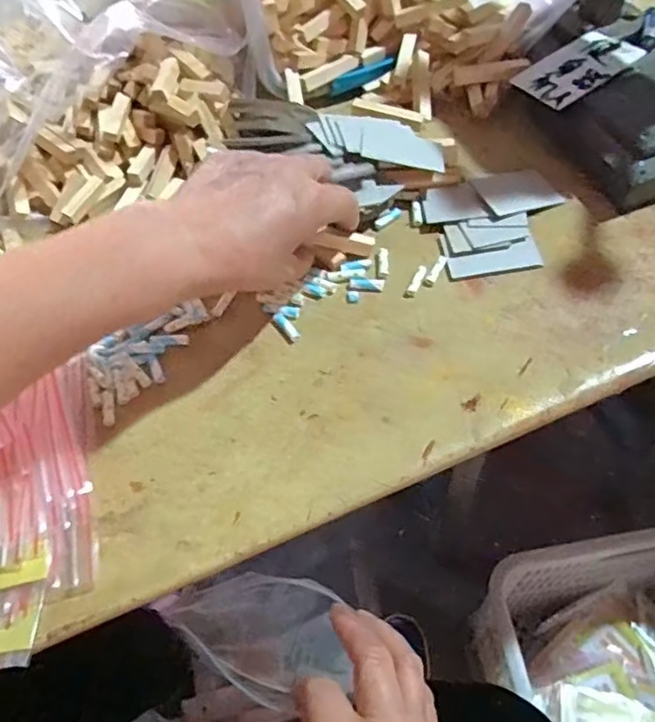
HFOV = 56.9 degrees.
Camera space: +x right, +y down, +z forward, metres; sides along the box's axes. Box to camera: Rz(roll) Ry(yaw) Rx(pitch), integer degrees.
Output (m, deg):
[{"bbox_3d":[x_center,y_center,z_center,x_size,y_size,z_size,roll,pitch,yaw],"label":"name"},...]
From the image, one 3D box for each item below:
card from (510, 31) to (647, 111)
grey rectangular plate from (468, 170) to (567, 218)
[{"bbox_3d":[0.193,-0.225,0.465,0.083,0.005,0.055,-31,55,-5],"label":"card"},{"bbox_3d":[0.138,-0.122,0.436,0.057,0.004,0.041,-13,56,-15],"label":"grey rectangular plate"}]

